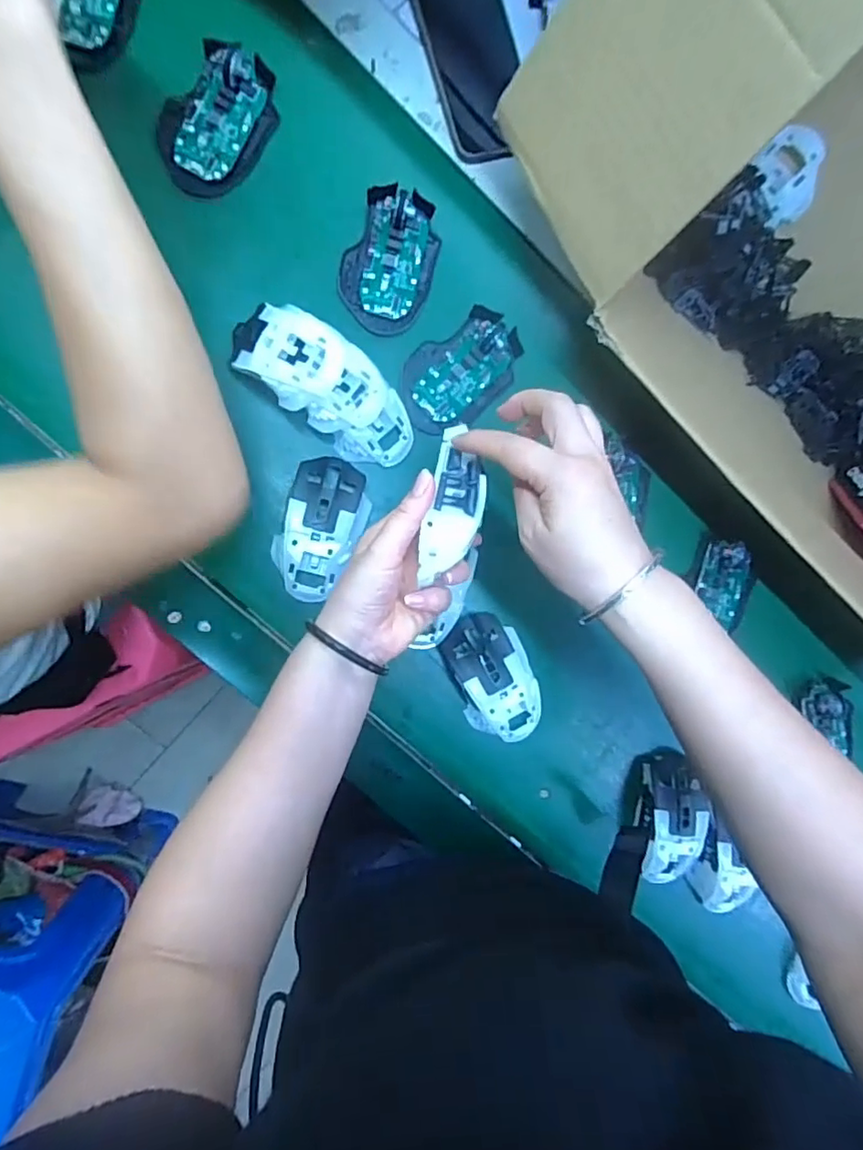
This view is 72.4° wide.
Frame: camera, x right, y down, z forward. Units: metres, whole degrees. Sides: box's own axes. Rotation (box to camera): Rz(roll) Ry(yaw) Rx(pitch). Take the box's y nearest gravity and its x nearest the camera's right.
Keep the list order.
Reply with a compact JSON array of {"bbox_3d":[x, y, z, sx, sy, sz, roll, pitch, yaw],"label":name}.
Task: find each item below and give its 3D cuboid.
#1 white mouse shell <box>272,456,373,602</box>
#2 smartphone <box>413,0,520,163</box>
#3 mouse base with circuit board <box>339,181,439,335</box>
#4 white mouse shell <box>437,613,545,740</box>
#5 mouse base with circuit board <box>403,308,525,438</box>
[{"bbox_3d":[-0.089,-0.037,0.477,0.063,0.032,0.114,19,88,-9],"label":"white mouse shell"},{"bbox_3d":[0.036,-0.445,0.507,0.076,0.012,0.173,-18,94,-9],"label":"smartphone"},{"bbox_3d":[-0.033,-0.262,0.490,0.071,0.021,0.111,18,88,-9],"label":"mouse base with circuit board"},{"bbox_3d":[0.056,0.090,0.504,0.067,0.040,0.119,-23,95,-8],"label":"white mouse shell"},{"bbox_3d":[0.026,-0.174,0.503,0.115,0.017,0.071,-41,97,-6],"label":"mouse base with circuit board"}]

